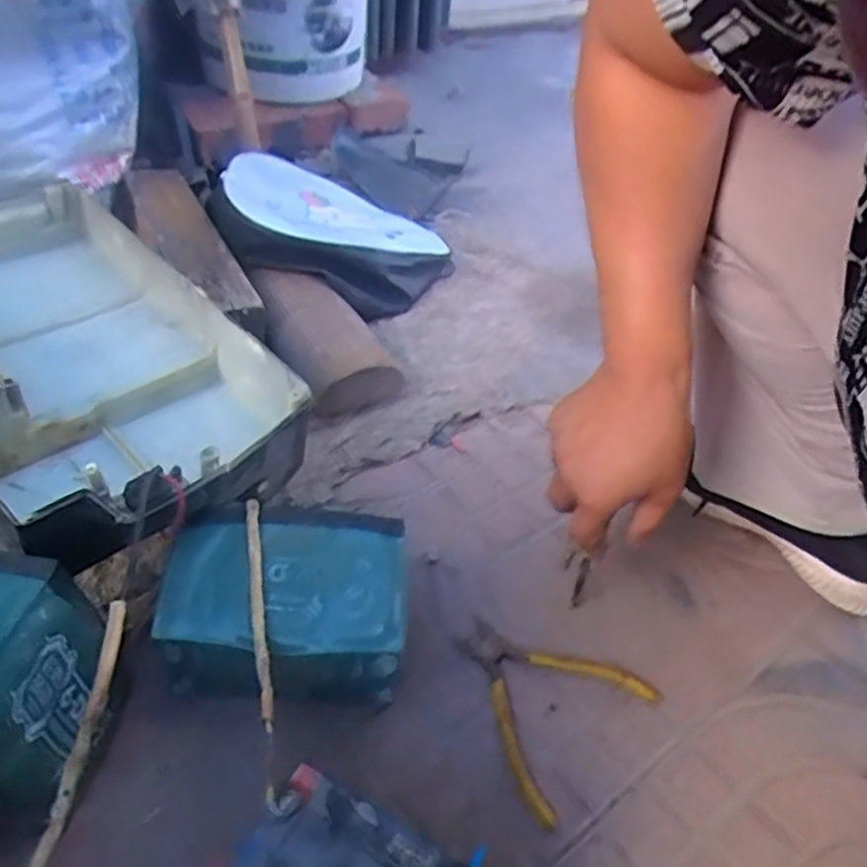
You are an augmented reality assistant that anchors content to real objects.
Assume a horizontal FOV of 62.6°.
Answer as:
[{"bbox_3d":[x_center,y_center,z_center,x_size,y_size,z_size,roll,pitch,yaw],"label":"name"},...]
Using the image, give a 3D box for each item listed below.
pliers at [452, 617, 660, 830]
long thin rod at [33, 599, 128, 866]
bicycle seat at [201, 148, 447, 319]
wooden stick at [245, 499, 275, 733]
[{"bbox_3d":[0.076,0.190,0.531,0.133,0.014,0.135,37,51,28],"label":"pliers"},{"bbox_3d":[-0.164,0.186,0.301,0.017,0.014,0.234,4,56,-1],"label":"long thin rod"},{"bbox_3d":[-0.120,-0.255,0.869,0.283,0.055,0.287,13,42,-23],"label":"bicycle seat"},{"bbox_3d":[-0.107,0.104,0.441,0.009,0.013,0.166,-7,43,-12],"label":"wooden stick"}]

